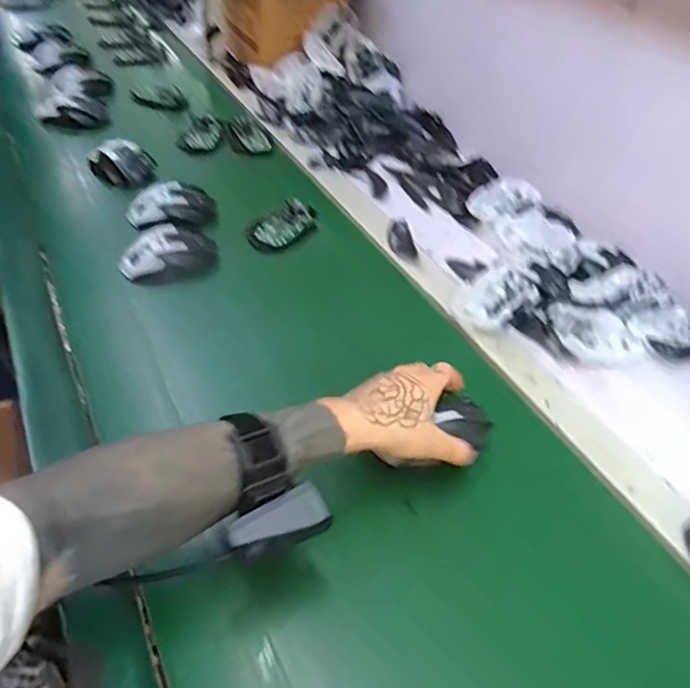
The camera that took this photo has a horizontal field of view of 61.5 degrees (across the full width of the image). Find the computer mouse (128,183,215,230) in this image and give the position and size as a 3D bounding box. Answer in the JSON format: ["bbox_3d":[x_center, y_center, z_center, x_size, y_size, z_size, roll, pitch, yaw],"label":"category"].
[{"bbox_3d":[-0.239,-0.190,0.796,0.116,0.042,0.062,-18,47,-19],"label":"computer mouse"}]

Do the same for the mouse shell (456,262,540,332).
[{"bbox_3d":[0.186,-0.055,0.698,0.069,0.028,0.122,31,51,27],"label":"mouse shell"}]

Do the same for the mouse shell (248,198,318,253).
[{"bbox_3d":[-0.082,-0.164,0.797,0.058,0.028,0.103,32,52,28],"label":"mouse shell"}]

